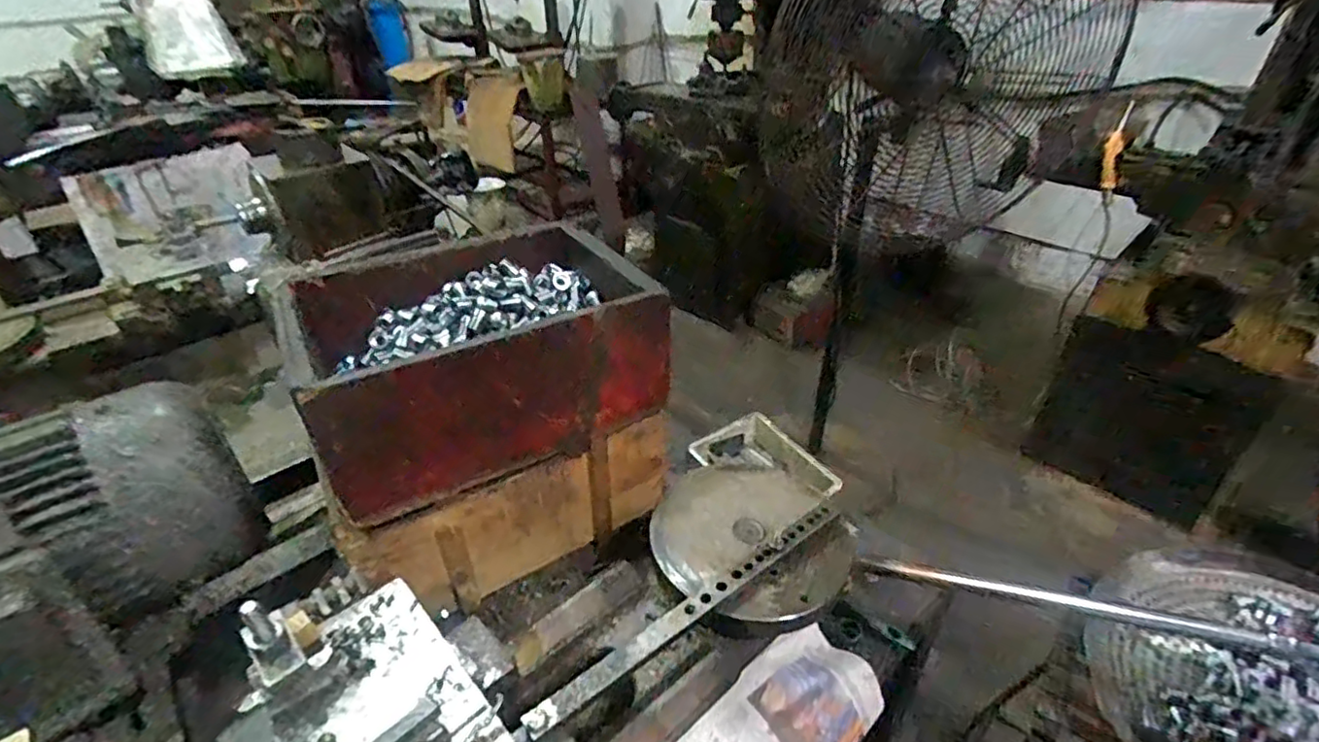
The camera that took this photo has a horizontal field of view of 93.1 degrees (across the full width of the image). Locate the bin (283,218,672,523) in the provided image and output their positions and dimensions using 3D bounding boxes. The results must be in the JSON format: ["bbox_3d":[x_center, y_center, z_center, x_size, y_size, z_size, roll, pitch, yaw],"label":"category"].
[{"bbox_3d":[-0.196,-0.024,0.684,0.341,0.150,0.237,-20,39,-26],"label":"bin"}]

